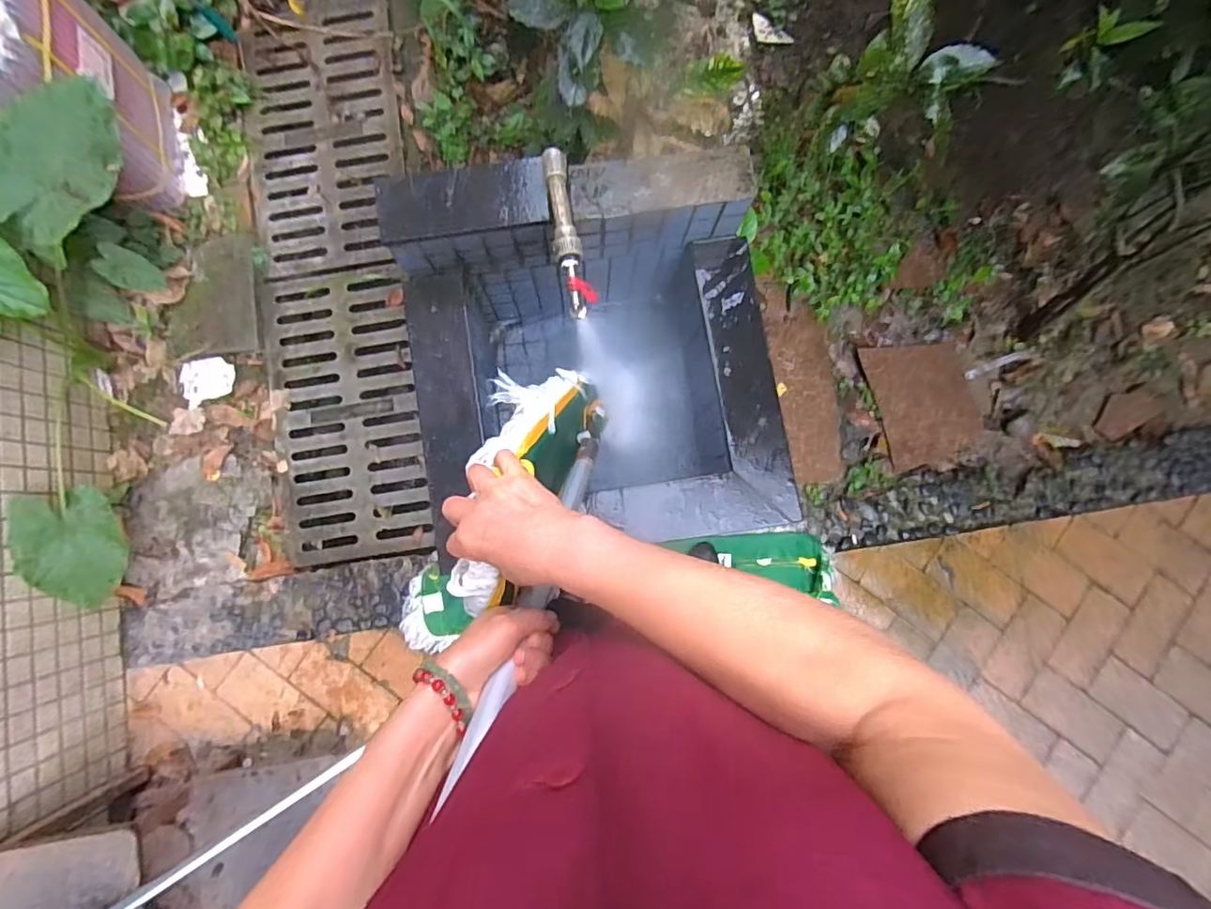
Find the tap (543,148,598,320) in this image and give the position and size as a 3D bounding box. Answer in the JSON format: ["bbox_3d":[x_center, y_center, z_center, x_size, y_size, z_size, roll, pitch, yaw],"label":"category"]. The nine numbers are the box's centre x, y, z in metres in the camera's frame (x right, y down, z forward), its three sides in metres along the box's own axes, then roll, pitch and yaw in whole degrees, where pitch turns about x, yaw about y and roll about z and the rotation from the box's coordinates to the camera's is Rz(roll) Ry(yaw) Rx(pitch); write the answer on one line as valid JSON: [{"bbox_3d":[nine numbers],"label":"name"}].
[{"bbox_3d":[-0.057,-0.328,0.828,0.048,0.048,0.249,-13,85,-2],"label":"tap"}]

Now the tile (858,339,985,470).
[{"bbox_3d":[0.805,-0.138,1.405,0.259,0.036,0.306,-16,85,-2],"label":"tile"}]

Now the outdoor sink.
[{"bbox_3d":[-0.020,-0.139,1.072,0.628,0.455,0.606,-8,85,-2],"label":"outdoor sink"}]

